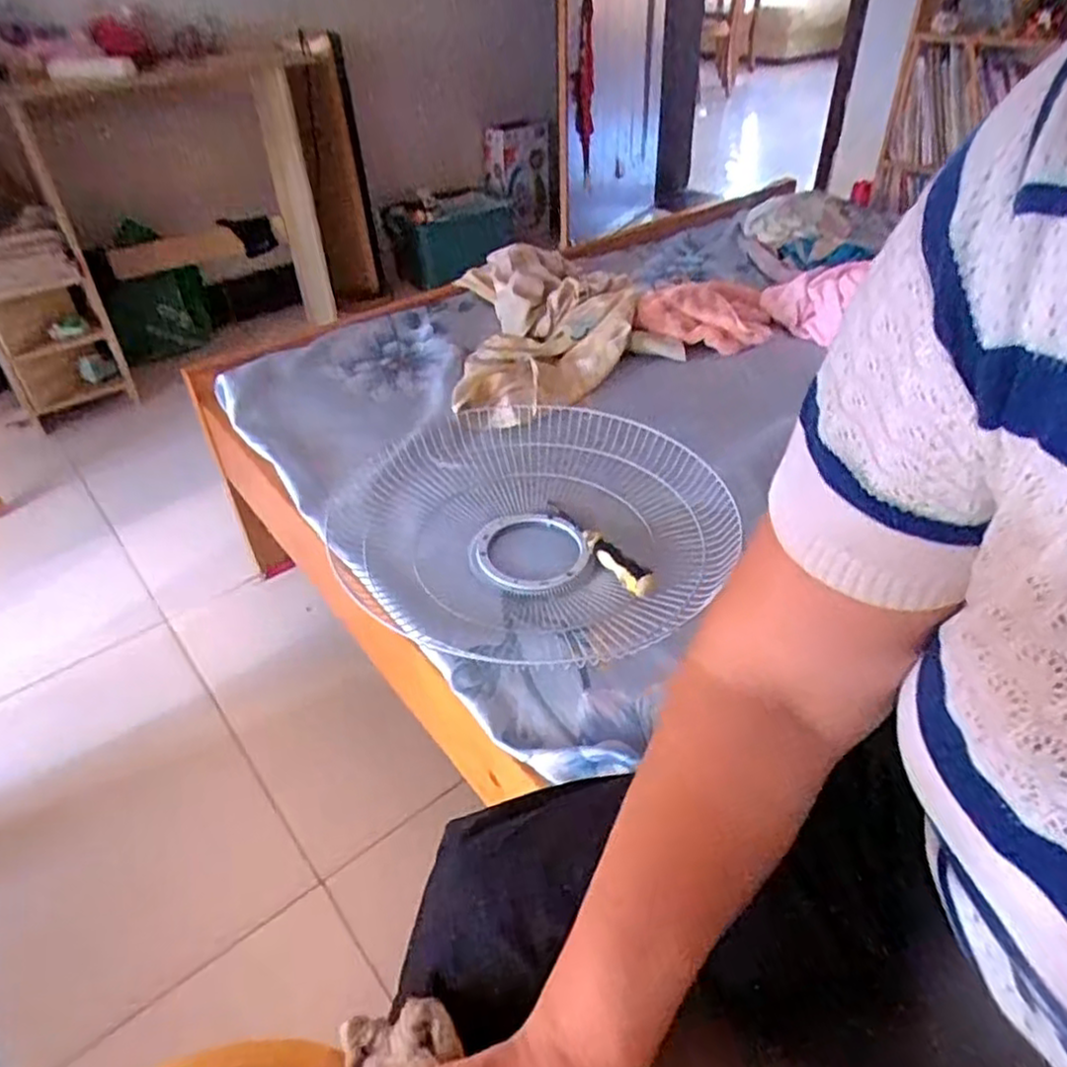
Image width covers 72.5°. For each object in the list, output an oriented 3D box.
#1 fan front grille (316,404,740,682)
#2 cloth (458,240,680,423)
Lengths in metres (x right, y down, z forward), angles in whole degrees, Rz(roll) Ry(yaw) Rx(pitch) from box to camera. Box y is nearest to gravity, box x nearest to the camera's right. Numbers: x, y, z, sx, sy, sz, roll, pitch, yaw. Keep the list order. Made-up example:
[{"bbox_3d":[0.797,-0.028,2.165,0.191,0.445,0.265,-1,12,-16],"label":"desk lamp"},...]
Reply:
[{"bbox_3d":[-0.008,-0.030,0.839,0.423,0.070,0.444,-1,40,1],"label":"fan front grille"},{"bbox_3d":[0.051,-0.338,1.178,0.347,0.086,0.509,-4,40,-2],"label":"cloth"}]

